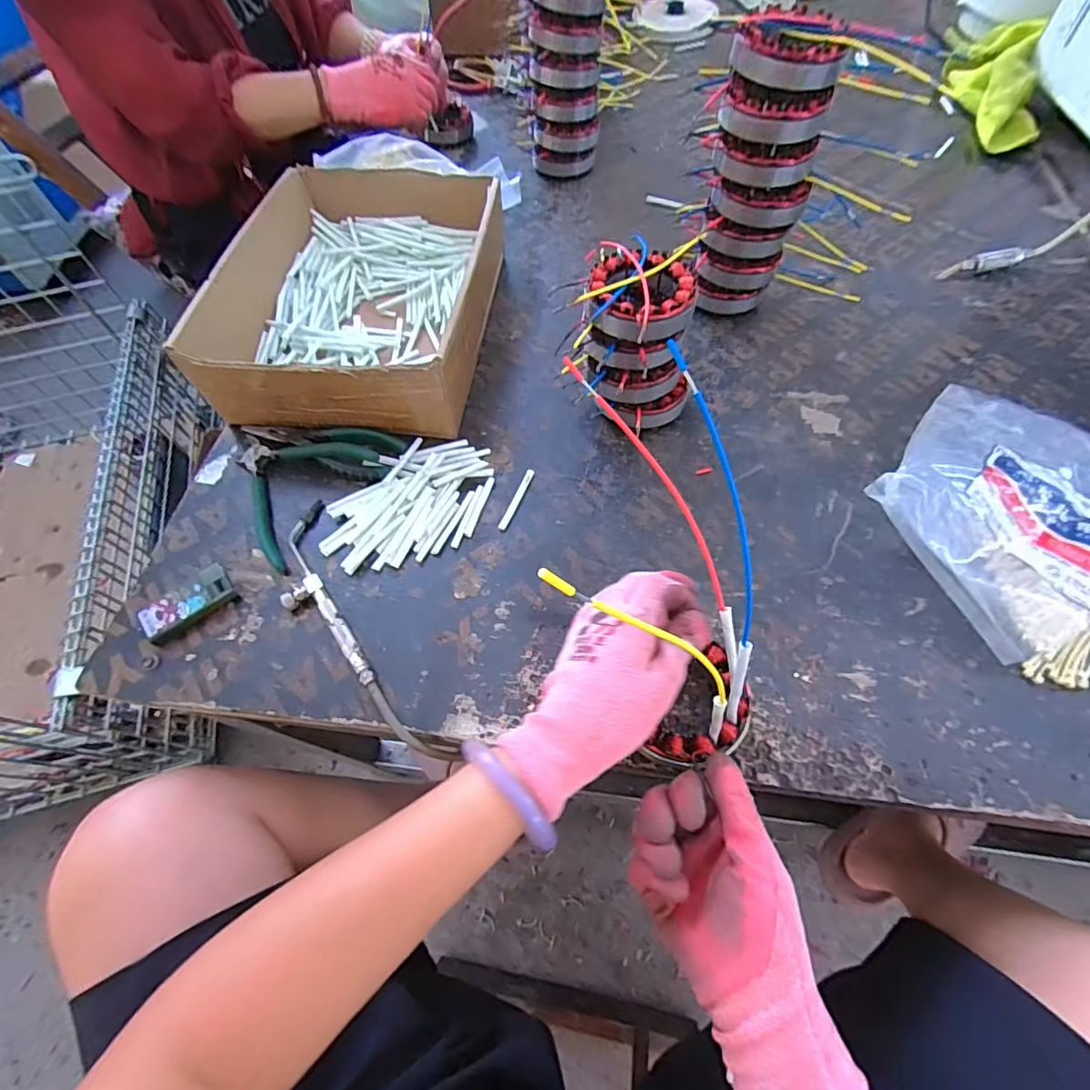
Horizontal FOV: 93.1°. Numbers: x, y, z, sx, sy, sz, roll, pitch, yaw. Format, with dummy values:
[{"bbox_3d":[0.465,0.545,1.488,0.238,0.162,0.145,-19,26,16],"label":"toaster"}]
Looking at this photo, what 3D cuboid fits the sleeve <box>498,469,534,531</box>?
[{"bbox_3d":[-0.025,-0.041,0.455,0.008,0.004,0.065,20,64,13],"label":"sleeve"}]

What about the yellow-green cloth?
[{"bbox_3d":[0.655,-0.673,0.750,0.097,0.071,0.266,13,62,10],"label":"yellow-green cloth"}]

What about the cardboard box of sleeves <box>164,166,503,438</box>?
[{"bbox_3d":[-0.183,-0.266,0.540,0.242,0.091,0.337,4,61,5],"label":"cardboard box of sleeves"}]

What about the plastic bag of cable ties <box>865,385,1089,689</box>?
[{"bbox_3d":[0.382,-0.036,0.399,0.253,0.065,0.207,-40,67,-18],"label":"plastic bag of cable ties"}]

